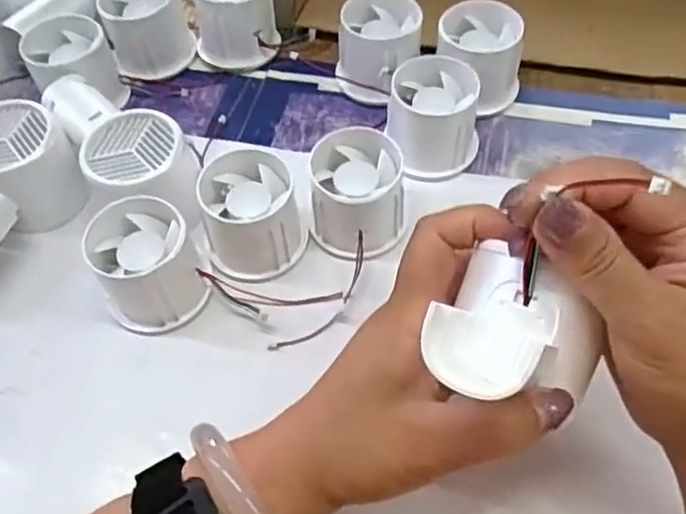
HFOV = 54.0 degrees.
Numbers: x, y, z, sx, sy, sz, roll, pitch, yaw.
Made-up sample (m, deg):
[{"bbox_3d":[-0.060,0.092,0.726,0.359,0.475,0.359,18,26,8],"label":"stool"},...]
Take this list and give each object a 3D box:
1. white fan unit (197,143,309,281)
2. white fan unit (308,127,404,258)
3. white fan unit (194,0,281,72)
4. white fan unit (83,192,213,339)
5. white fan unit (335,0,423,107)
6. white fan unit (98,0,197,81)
[{"bbox_3d":[-0.050,-0.024,0.372,0.053,0.051,0.055,-2,58,2],"label":"white fan unit"},{"bbox_3d":[0.008,-0.032,0.374,0.048,0.049,0.059,0,58,3],"label":"white fan unit"},{"bbox_3d":[-0.075,-0.165,0.462,0.054,0.046,0.055,-2,58,2],"label":"white fan unit"},{"bbox_3d":[-0.103,0.003,0.355,0.051,0.046,0.057,-25,60,-11],"label":"white fan unit"},{"bbox_3d":[0.022,-0.132,0.434,0.054,0.050,0.060,5,59,7],"label":"white fan unit"},{"bbox_3d":[-0.135,-0.159,0.464,0.054,0.046,0.062,-20,59,-9],"label":"white fan unit"}]

